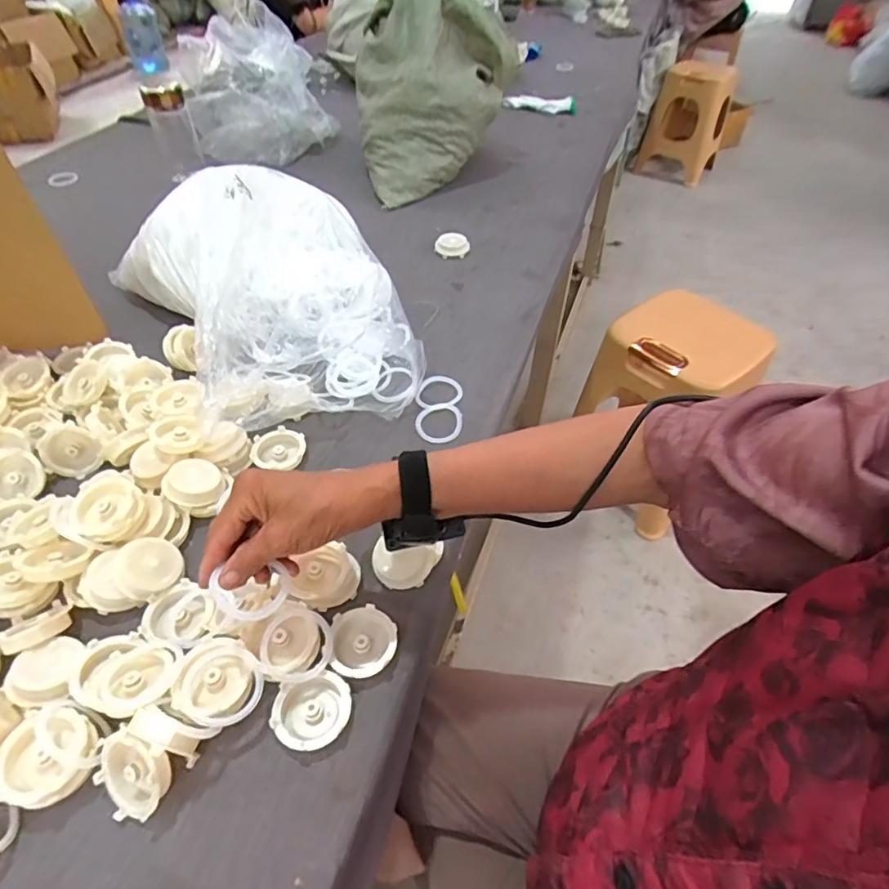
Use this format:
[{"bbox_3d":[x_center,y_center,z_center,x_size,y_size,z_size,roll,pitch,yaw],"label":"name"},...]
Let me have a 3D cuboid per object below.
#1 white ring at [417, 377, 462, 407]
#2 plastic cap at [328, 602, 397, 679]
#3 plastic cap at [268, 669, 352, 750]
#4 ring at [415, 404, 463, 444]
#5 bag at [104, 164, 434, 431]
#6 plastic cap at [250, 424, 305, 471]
[{"bbox_3d":[-0.005,-0.067,0.682,0.057,0.012,0.047,3,47,3],"label":"white ring"},{"bbox_3d":[-0.068,0.166,0.457,0.052,0.015,0.058,-1,47,-1],"label":"plastic cap"},{"bbox_3d":[-0.102,0.207,0.421,0.058,0.015,0.053,0,47,0],"label":"plastic cap"},{"bbox_3d":[-0.006,-0.027,0.649,0.055,0.004,0.062,4,48,4],"label":"ring"},{"bbox_3d":[-0.217,-0.203,0.710,0.328,0.151,0.427,-25,52,-21],"label":"bag"},{"bbox_3d":[-0.186,0.005,0.607,0.056,0.016,0.049,-6,48,-5],"label":"plastic cap"}]

